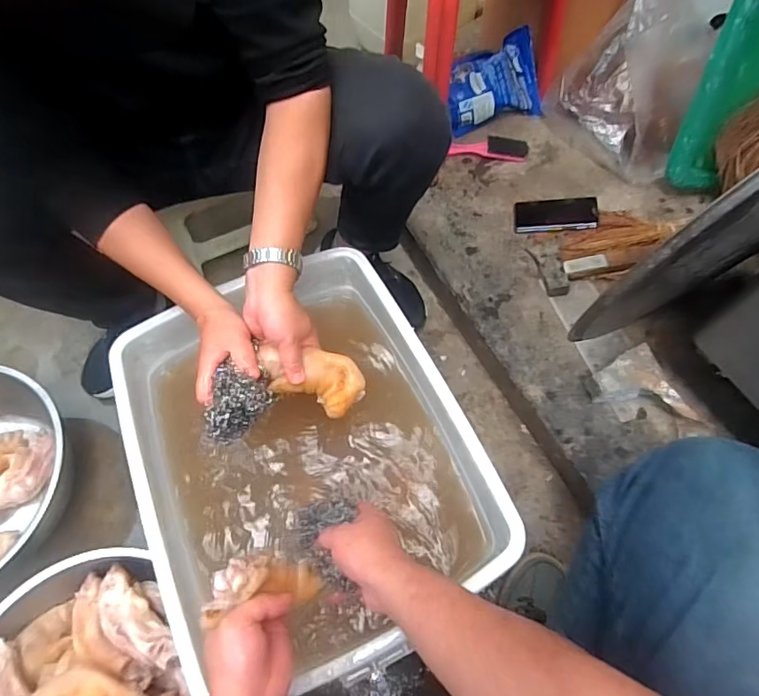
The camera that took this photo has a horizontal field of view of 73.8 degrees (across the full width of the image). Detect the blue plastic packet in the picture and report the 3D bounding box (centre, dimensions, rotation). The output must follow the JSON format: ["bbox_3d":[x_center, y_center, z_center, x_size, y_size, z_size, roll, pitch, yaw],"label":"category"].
[{"bbox_3d":[0.249,-0.595,1.136,0.218,0.119,0.138,-20,63,-9],"label":"blue plastic packet"}]

